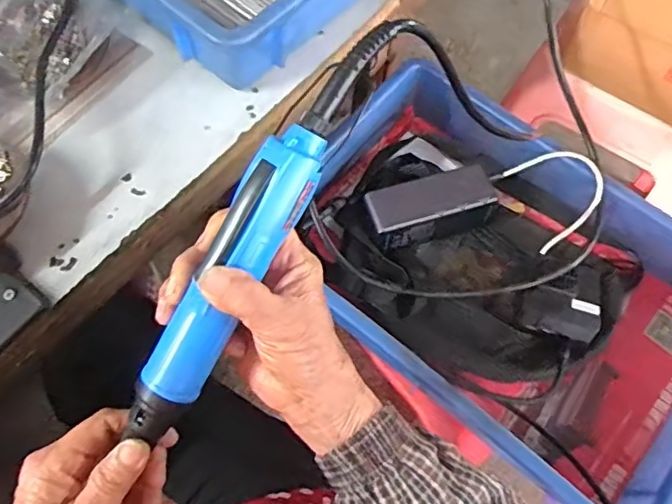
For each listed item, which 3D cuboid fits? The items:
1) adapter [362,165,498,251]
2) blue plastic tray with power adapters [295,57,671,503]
[{"bbox_3d":[0.096,-0.046,0.600,0.131,0.044,0.056,-12,66,-8],"label":"adapter"},{"bbox_3d":[0.163,0.026,0.572,0.419,0.092,0.298,37,68,14],"label":"blue plastic tray with power adapters"}]

